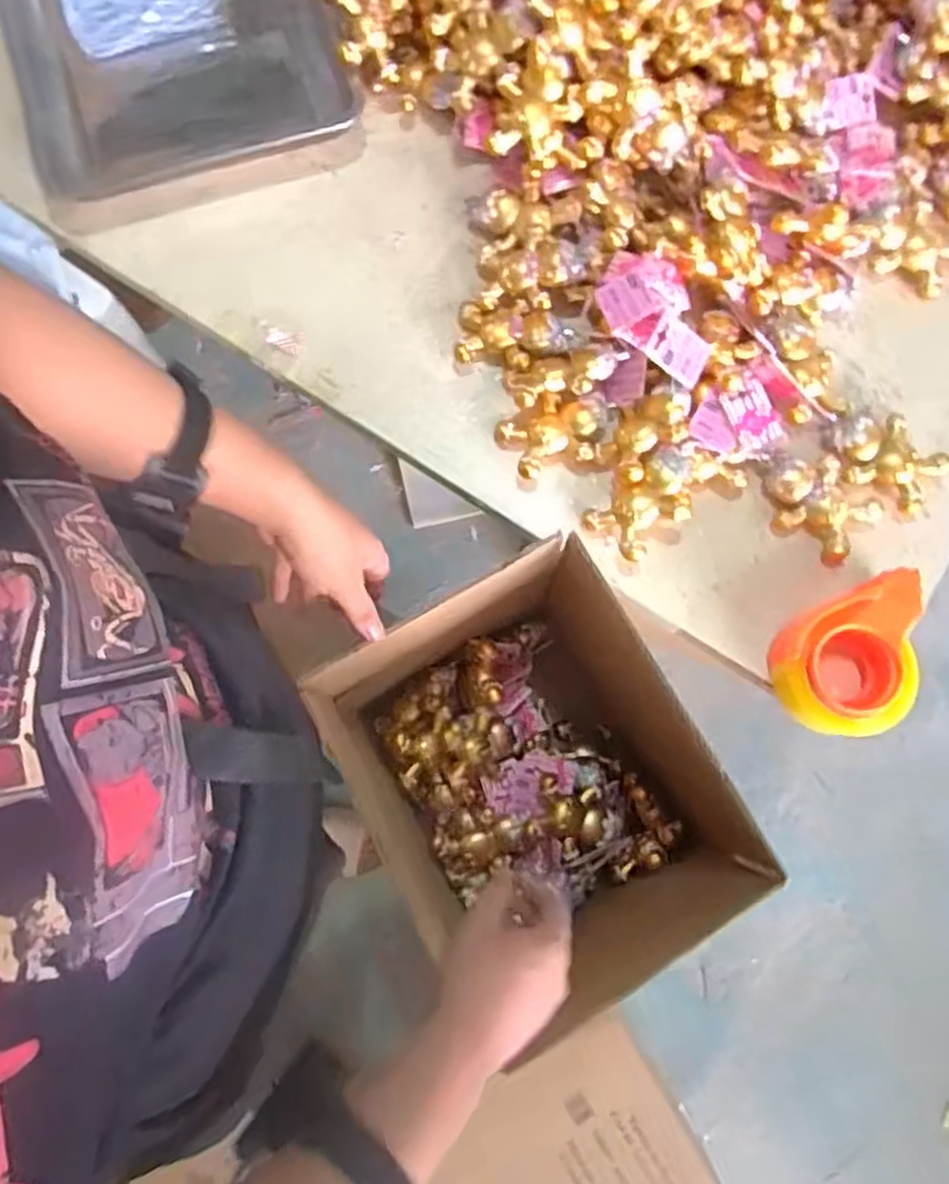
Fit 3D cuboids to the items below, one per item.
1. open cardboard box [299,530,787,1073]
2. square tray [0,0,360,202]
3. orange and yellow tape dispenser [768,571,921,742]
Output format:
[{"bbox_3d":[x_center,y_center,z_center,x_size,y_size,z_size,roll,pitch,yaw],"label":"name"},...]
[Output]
[{"bbox_3d":[0.044,0.186,0.742,0.255,0.291,0.328,-31,80,-6],"label":"open cardboard box"},{"bbox_3d":[-0.346,-0.638,0.840,0.352,0.053,0.415,-17,79,-3],"label":"square tray"},{"bbox_3d":[0.351,0.059,0.688,0.142,0.067,0.121,-28,80,-6],"label":"orange and yellow tape dispenser"}]

